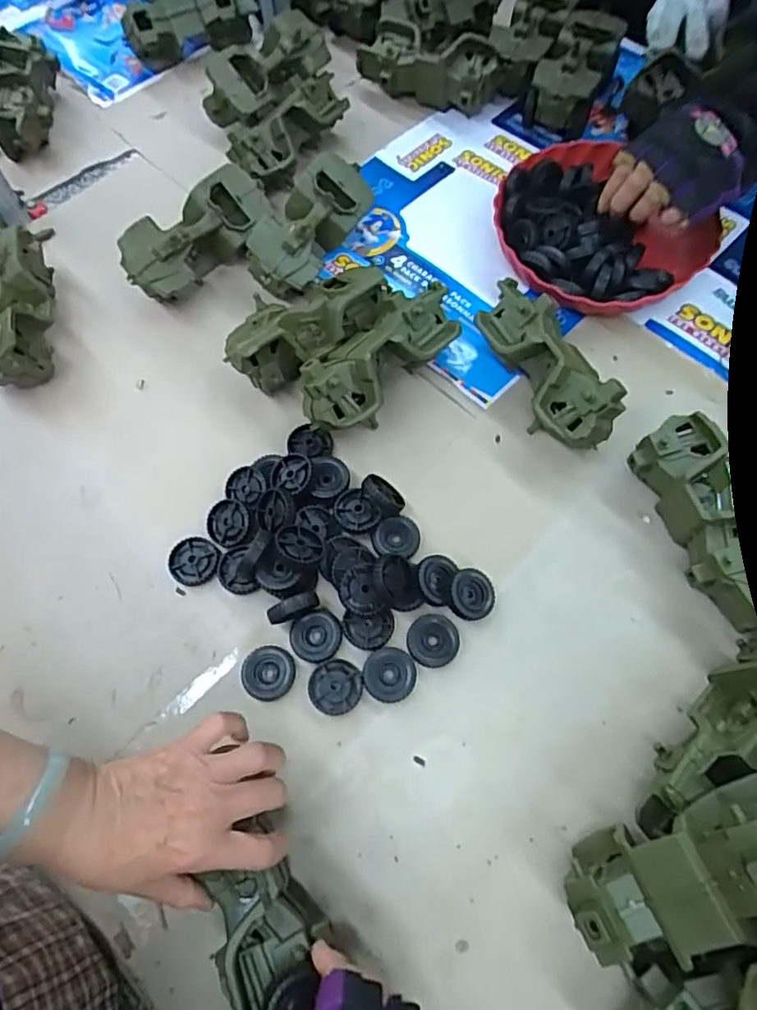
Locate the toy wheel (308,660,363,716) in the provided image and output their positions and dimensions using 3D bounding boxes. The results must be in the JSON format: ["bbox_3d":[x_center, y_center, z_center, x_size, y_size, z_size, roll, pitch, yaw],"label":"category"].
[{"bbox_3d":[-0.036,0.151,0.491,0.043,0.008,0.043,-5,65,-2],"label":"toy wheel"}]

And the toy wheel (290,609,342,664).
[{"bbox_3d":[-0.052,0.113,0.508,0.044,0.009,0.042,0,65,1],"label":"toy wheel"}]

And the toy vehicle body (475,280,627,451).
[{"bbox_3d":[0.159,-0.134,0.580,0.068,0.079,0.190,-24,67,-10],"label":"toy vehicle body"}]

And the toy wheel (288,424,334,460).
[{"bbox_3d":[-0.067,-0.062,0.582,0.044,0.016,0.040,0,65,1],"label":"toy wheel"}]

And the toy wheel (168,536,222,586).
[{"bbox_3d":[-0.167,0.051,0.538,0.044,0.010,0.043,0,65,1],"label":"toy wheel"}]

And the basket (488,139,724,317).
[{"bbox_3d":[0.235,-0.302,0.668,0.218,0.055,0.230,0,65,1],"label":"basket"}]

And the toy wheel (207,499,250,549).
[{"bbox_3d":[-0.138,0.019,0.545,0.039,0.011,0.043,-11,65,-4],"label":"toy wheel"}]

